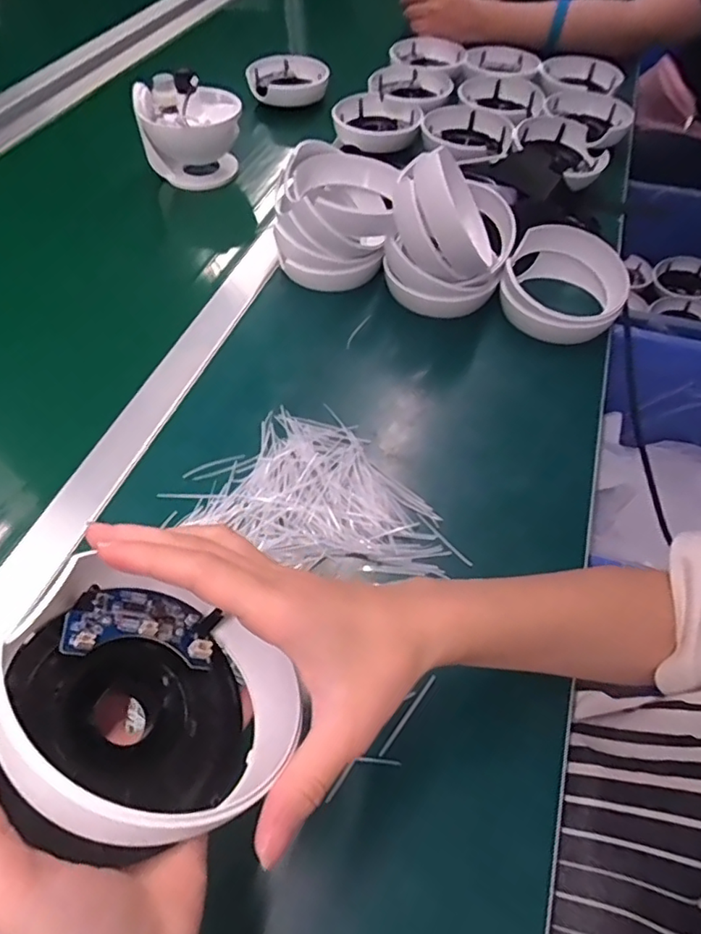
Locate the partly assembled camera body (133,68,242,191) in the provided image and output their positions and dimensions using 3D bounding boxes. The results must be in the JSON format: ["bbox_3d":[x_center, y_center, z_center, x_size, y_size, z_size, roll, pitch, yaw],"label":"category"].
[{"bbox_3d":[-0.188,-0.396,0.667,0.115,0.117,0.095,-13,54,-12],"label":"partly assembled camera body"}]

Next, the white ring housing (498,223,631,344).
[{"bbox_3d":[0.206,-0.174,0.543,0.109,0.059,0.116,1,52,-1],"label":"white ring housing"}]

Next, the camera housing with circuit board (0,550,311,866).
[{"bbox_3d":[-0.088,0.106,0.222,0.106,0.060,0.115,32,10,-16],"label":"camera housing with circuit board"}]

